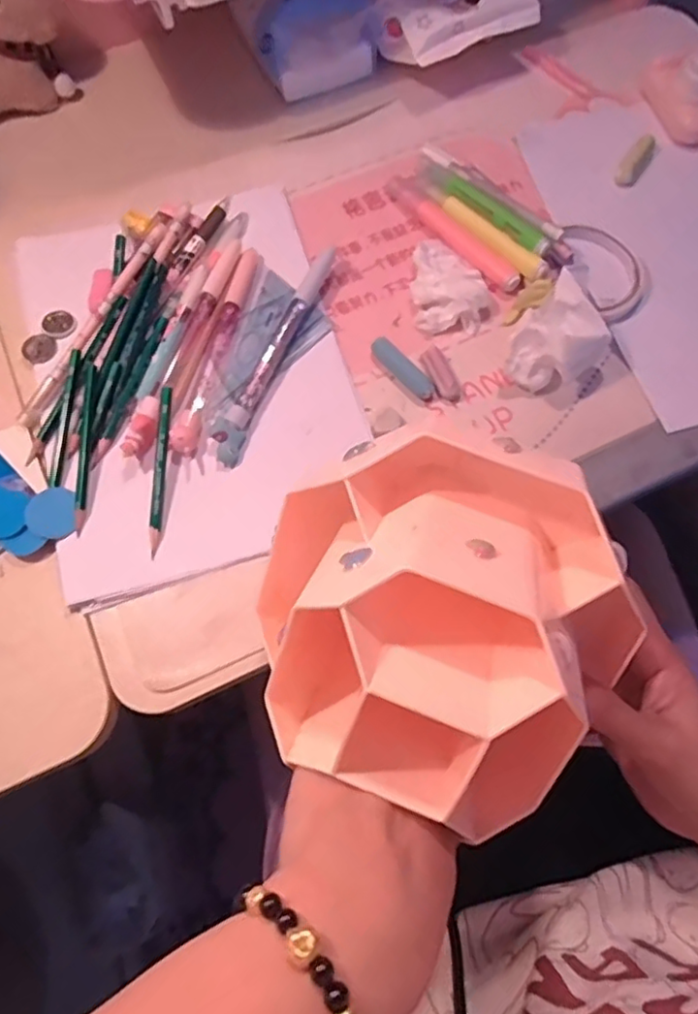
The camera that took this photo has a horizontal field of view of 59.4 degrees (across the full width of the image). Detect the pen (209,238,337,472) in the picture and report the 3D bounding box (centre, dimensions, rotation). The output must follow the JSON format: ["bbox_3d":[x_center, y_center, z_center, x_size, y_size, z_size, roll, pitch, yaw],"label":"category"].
[{"bbox_3d":[-0.052,-0.112,0.432,0.019,0.017,0.181,20,71,9],"label":"pen"}]

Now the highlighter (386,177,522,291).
[{"bbox_3d":[0.079,-0.210,0.468,0.016,0.014,0.136,-37,73,-12],"label":"highlighter"}]

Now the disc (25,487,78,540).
[{"bbox_3d":[-0.190,0.004,0.391,0.030,0.006,0.033,-1,69,1],"label":"disc"}]

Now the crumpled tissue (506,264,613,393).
[{"bbox_3d":[0.142,-0.112,0.412,0.054,0.045,0.070,32,73,13],"label":"crumpled tissue"}]

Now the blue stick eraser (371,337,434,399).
[{"bbox_3d":[0.039,-0.098,0.431,0.017,0.012,0.055,-39,73,-12],"label":"blue stick eraser"}]

